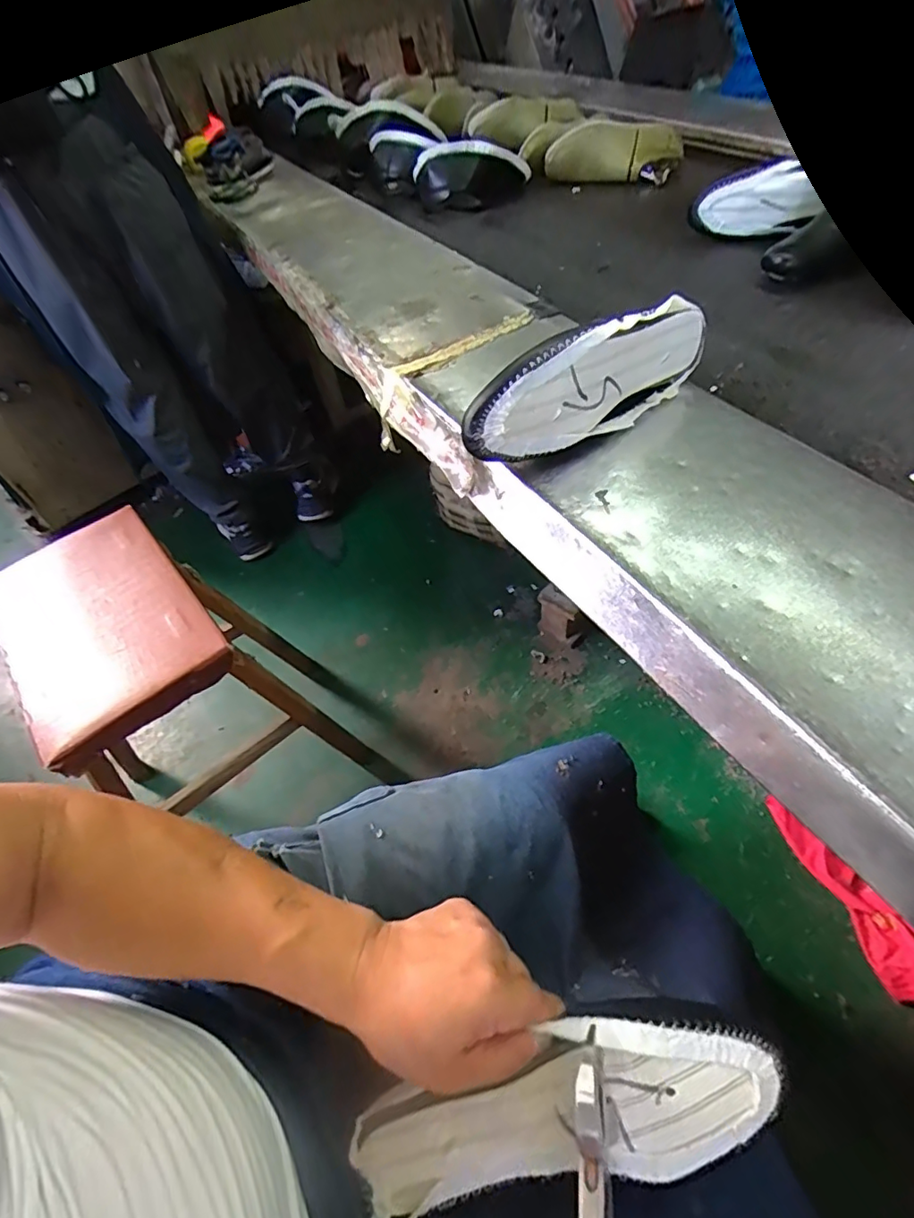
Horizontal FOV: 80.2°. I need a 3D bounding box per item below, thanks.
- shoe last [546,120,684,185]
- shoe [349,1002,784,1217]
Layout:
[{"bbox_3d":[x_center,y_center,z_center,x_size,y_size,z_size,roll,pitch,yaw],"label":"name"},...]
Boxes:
[{"bbox_3d":[0.324,-0.943,1.132,0.272,0.080,0.128,1,51,7],"label":"shoe last"},{"bbox_3d":[0.062,0.289,0.331,0.241,0.062,0.091,-17,87,0],"label":"shoe"}]

